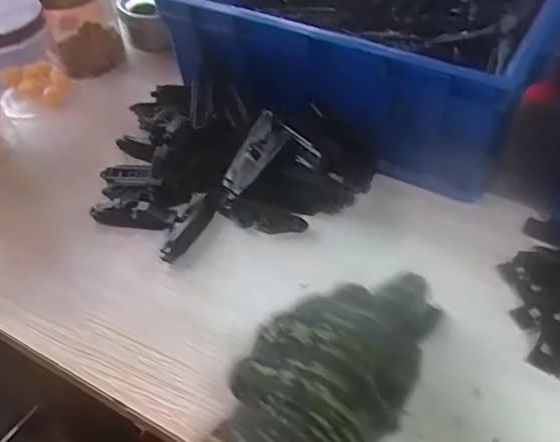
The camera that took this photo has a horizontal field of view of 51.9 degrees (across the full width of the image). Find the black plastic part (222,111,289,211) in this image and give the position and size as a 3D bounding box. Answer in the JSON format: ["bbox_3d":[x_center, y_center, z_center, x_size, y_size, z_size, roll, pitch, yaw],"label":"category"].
[{"bbox_3d":[-0.024,-0.054,0.507,0.032,0.010,0.091,23,75,23],"label":"black plastic part"}]

